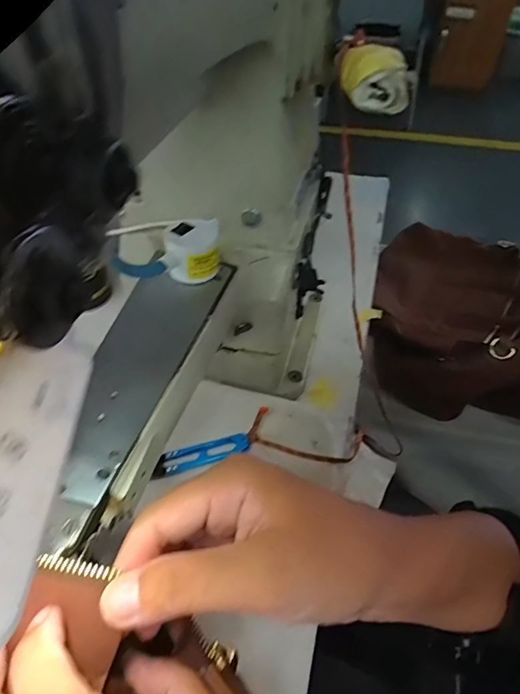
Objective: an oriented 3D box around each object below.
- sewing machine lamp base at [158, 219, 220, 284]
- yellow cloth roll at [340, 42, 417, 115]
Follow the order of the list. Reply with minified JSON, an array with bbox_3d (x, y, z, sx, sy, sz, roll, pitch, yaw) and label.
[{"bbox_3d":[-0.047,-0.066,0.323,0.037,0.034,0.032,-2,48,-2],"label":"sewing machine lamp base"},{"bbox_3d":[0.069,-0.161,0.276,0.039,0.026,0.045,4,46,4],"label":"yellow cloth roll"}]

